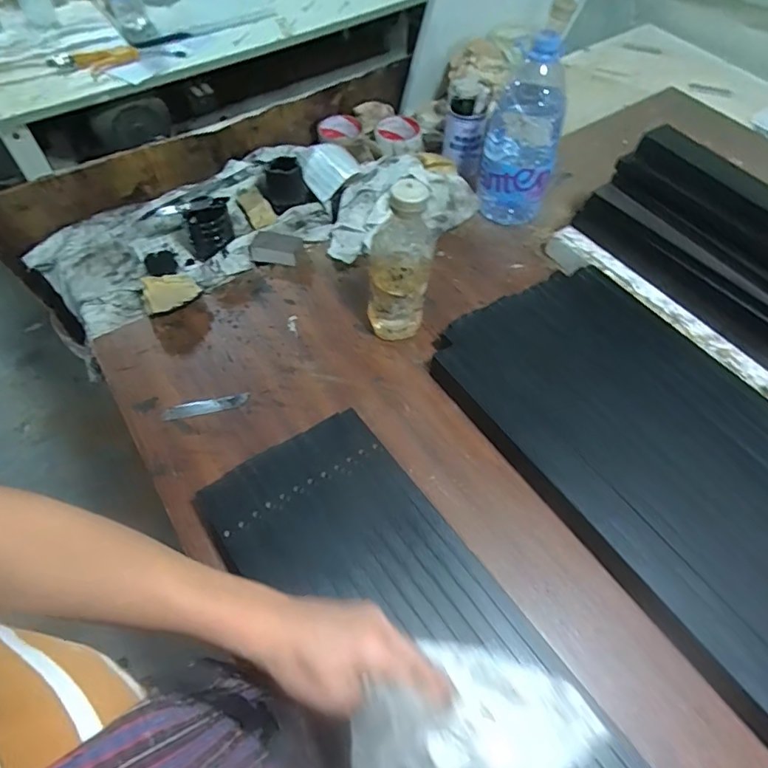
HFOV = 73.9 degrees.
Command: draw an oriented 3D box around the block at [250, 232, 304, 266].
[{"bbox_3d":[-0.156,-0.197,0.740,0.069,0.023,0.047,4,59,2],"label":"block"}]

